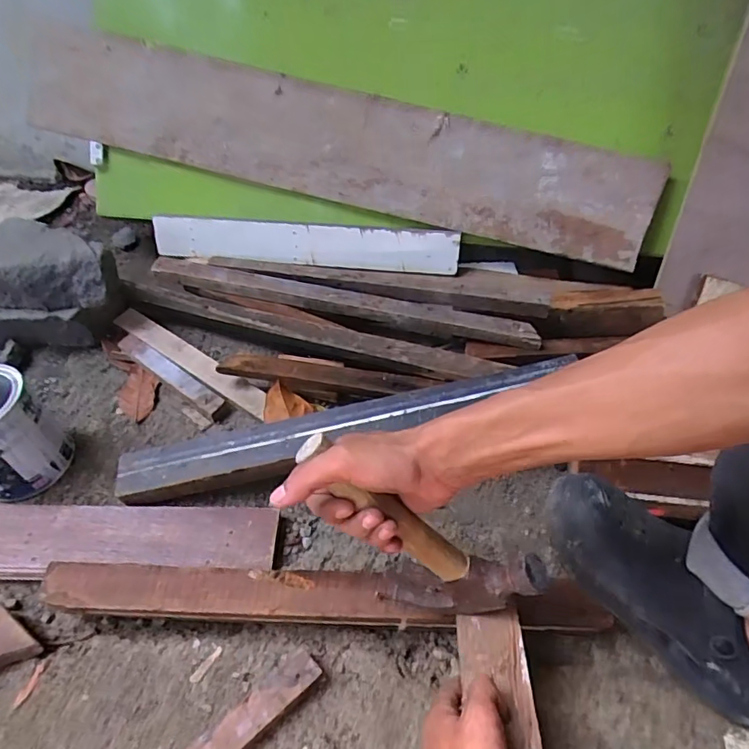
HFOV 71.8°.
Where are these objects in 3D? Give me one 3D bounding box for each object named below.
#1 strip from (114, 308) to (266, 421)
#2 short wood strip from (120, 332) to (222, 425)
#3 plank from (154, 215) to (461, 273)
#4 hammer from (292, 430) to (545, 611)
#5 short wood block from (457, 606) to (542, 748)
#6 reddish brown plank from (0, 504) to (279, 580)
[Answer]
[{"bbox_3d":[-0.269,-0.023,0.749,0.303,0.007,0.034,29,63,22],"label":"strip"},{"bbox_3d":[-0.292,0.000,0.733,0.198,0.013,0.034,31,84,20],"label":"short wood strip"},{"bbox_3d":[-0.111,-0.210,0.839,0.486,0.066,0.013,5,30,4],"label":"plank"},{"bbox_3d":[0.017,0.128,0.415,0.215,0.118,0.032,35,39,-13],"label":"hammer"},{"bbox_3d":[0.096,0.240,0.411,0.052,0.017,0.101,1,48,0],"label":"short wood block"},{"bbox_3d":[-0.284,0.185,0.580,0.345,0.016,0.078,1,48,0],"label":"reddish brown plank"}]

